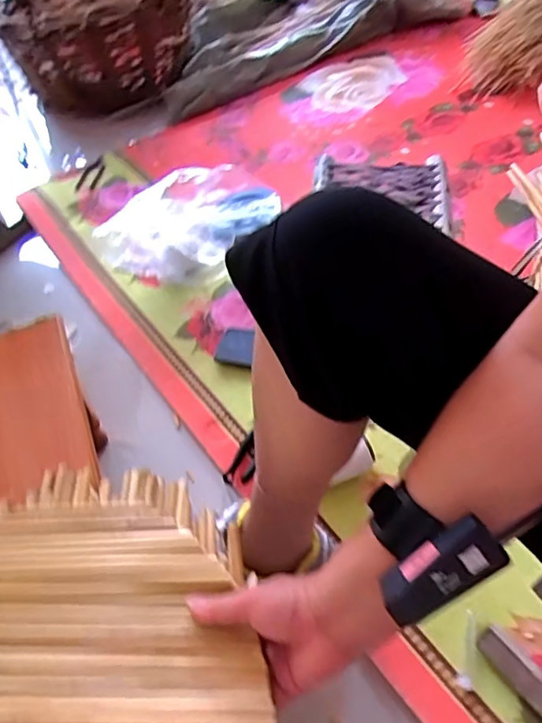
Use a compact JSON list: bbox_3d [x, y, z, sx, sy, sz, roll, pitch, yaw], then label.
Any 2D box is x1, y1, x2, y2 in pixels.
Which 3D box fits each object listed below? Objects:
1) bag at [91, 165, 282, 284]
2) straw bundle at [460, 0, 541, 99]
[{"bbox_3d":[-0.144,-0.254,1.038,0.371,0.123,0.214,-31,55,-19],"label":"bag"},{"bbox_3d":[0.696,-0.902,1.413,0.216,0.092,0.661,33,73,27],"label":"straw bundle"}]

